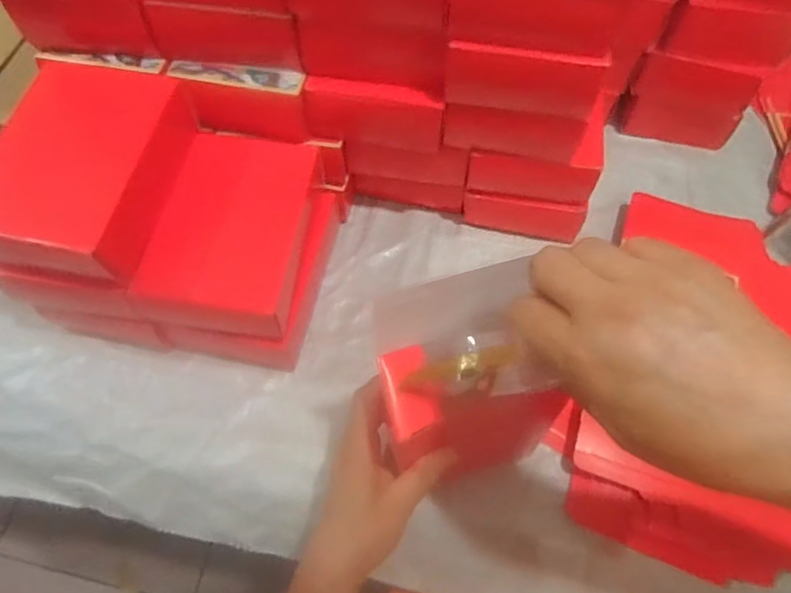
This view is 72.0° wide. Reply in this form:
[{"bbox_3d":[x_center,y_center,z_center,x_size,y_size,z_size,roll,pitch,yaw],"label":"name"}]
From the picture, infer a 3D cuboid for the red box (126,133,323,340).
[{"bbox_3d":[-0.138,-0.058,0.474,0.120,0.056,0.176,7,63,3],"label":"red box"}]

